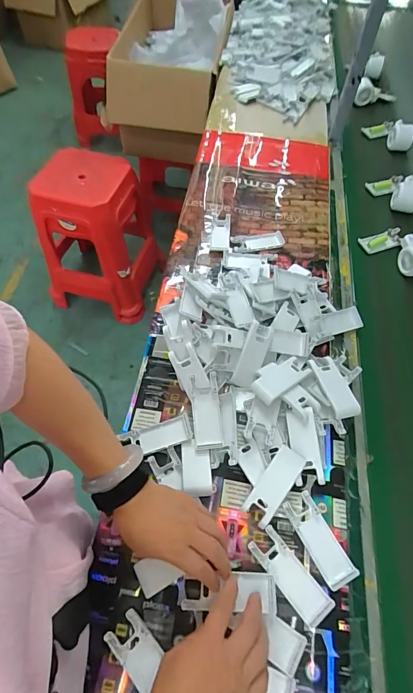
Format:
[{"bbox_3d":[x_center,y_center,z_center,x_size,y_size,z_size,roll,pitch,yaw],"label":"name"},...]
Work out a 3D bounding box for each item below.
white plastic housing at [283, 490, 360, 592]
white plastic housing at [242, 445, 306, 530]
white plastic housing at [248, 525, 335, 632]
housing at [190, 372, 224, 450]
[{"bbox_3d":[0.142,0.240,0.454,0.041,0.017,0.104,-23,62,-14],"label":"white plastic housing"},{"bbox_3d":[0.089,0.182,0.477,0.039,0.011,0.101,34,76,16],"label":"white plastic housing"},{"bbox_3d":[0.100,0.275,0.435,0.040,0.017,0.106,-34,65,-20],"label":"white plastic housing"},{"bbox_3d":[0.000,0.092,0.518,0.039,0.012,0.103,-3,75,-5],"label":"housing"}]

